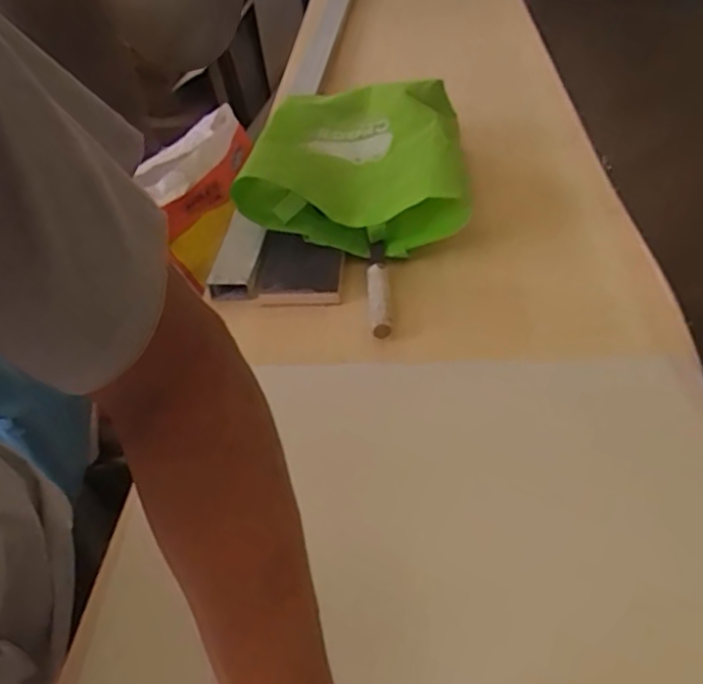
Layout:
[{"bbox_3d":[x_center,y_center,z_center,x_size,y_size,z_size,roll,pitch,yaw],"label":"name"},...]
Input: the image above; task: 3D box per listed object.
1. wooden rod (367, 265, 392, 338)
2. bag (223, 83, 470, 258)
[{"bbox_3d":[0.031,-0.050,0.704,0.020,0.021,0.116,-5,43,1],"label":"wooden rod"},{"bbox_3d":[0.007,-0.254,0.870,0.279,0.086,0.344,0,44,6],"label":"bag"}]

